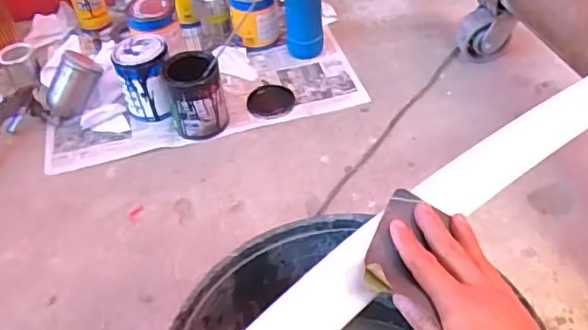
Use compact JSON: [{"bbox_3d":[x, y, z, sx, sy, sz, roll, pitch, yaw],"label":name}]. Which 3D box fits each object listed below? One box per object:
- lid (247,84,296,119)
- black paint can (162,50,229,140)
[{"bbox_3d":[-0.045,-0.129,1.170,0.092,0.005,0.094,-3,46,3],"label":"lid"},{"bbox_3d":[-0.181,-0.127,1.086,0.100,0.134,0.088,-12,46,-6],"label":"black paint can"}]

